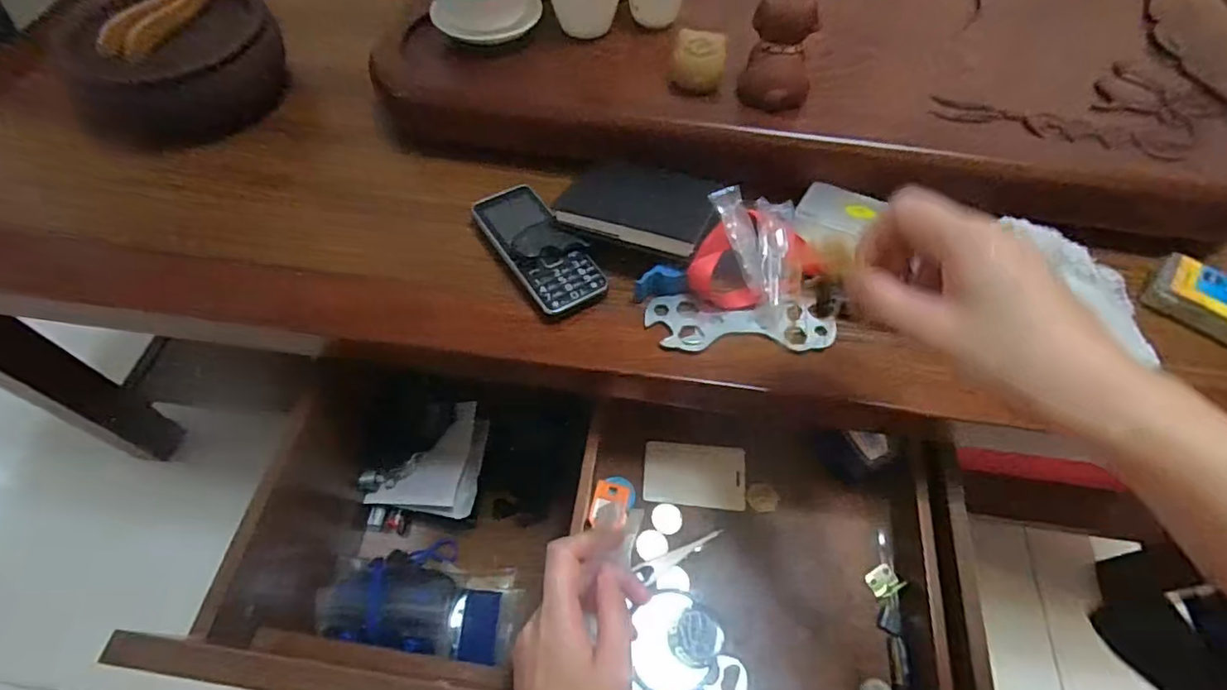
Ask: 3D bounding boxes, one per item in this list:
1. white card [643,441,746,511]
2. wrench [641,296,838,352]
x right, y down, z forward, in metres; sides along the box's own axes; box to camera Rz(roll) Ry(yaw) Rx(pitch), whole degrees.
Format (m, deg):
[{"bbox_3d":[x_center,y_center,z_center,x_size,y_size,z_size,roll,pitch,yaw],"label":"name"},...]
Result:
[{"bbox_3d":[0.069,0.110,0.487,0.085,0.004,0.052,5,66,3],"label":"white card"},{"bbox_3d":[0.086,-0.014,0.392,0.127,0.009,0.044,6,59,5],"label":"wrench"}]

